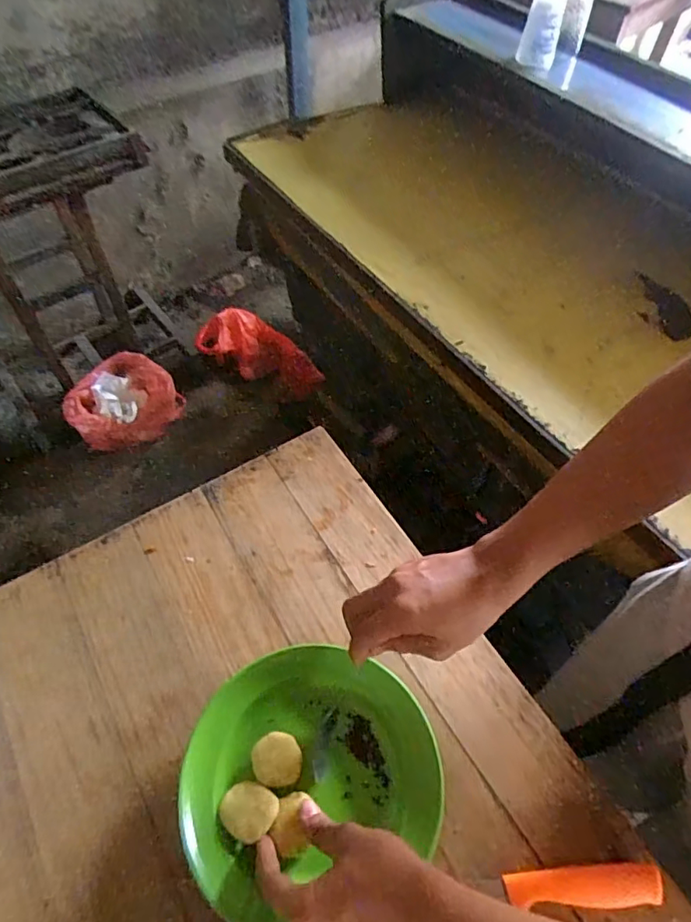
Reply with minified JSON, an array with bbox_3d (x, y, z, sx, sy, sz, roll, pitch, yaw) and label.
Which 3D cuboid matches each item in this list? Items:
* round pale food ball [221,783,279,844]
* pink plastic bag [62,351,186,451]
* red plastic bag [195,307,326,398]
[{"bbox_3d":[-0.081,0.288,0.451,0.046,0.016,0.040,16,53,10],"label":"round pale food ball"},{"bbox_3d":[-0.640,-0.165,1.575,0.294,0.133,0.226,-39,65,-24],"label":"pink plastic bag"},{"bbox_3d":[-0.265,-0.341,1.755,0.388,0.132,0.203,30,56,5],"label":"red plastic bag"}]

